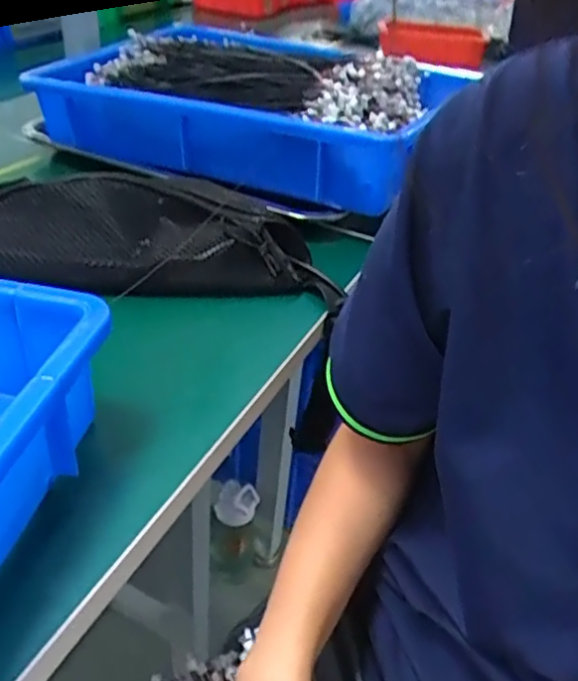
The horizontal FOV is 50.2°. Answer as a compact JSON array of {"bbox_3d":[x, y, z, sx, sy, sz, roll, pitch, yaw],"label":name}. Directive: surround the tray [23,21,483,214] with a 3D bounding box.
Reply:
[{"bbox_3d":[-0.025,-0.253,0.666,0.367,0.101,0.313,18,35,18],"label":"tray"}]

